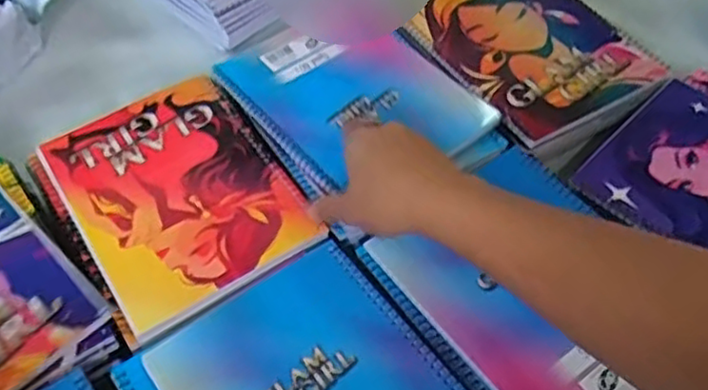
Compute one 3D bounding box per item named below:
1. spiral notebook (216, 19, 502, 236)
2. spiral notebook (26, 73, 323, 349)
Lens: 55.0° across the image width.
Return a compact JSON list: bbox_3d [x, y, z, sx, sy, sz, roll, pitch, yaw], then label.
[{"bbox_3d":[-0.003,-0.082,0.555,0.153,0.012,0.196,-32,59,-21],"label":"spiral notebook"},{"bbox_3d":[-0.134,-0.002,0.508,0.156,0.009,0.195,-30,59,-20],"label":"spiral notebook"}]

